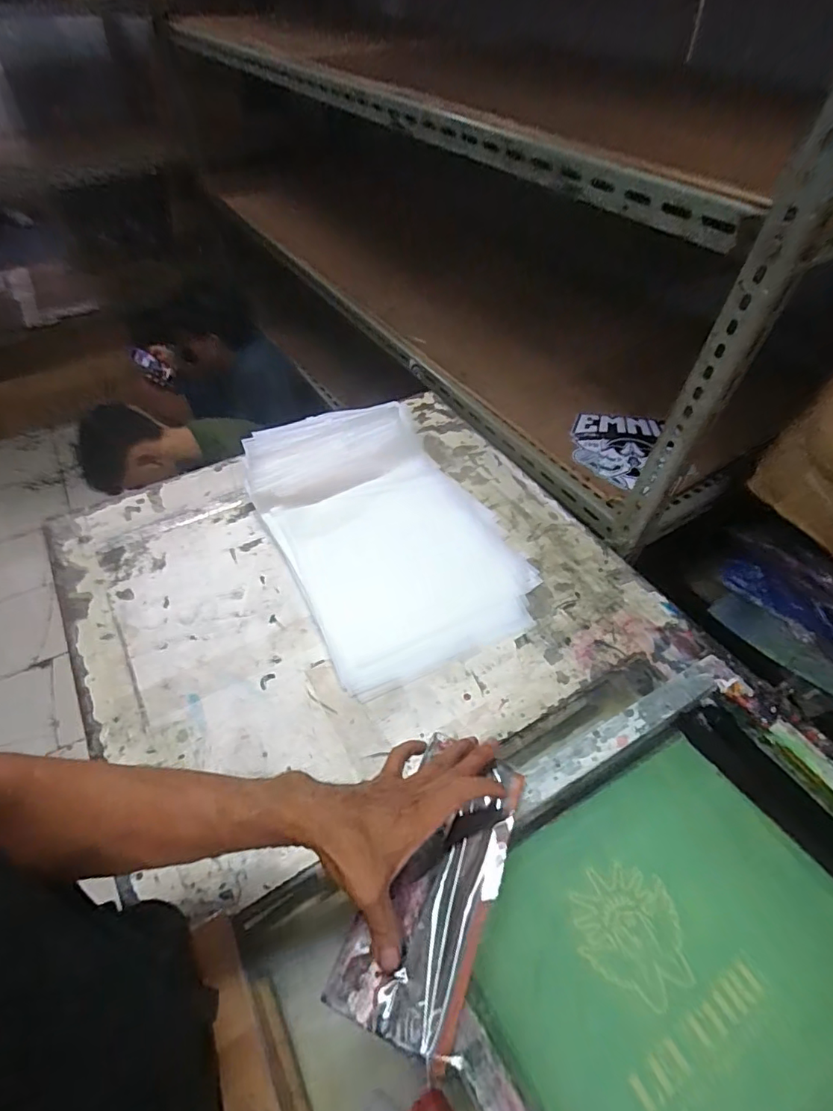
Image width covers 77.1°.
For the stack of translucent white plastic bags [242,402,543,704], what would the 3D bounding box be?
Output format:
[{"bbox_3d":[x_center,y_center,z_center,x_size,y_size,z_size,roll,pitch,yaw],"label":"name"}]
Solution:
[{"bbox_3d":[-0.042,-0.055,0.760,0.317,0.095,0.450,-23,54,-19],"label":"stack of translucent white plastic bags"}]

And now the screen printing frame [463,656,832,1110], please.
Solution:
[{"bbox_3d":[0.243,0.323,0.438,0.432,0.056,0.355,-21,54,-23],"label":"screen printing frame"}]

